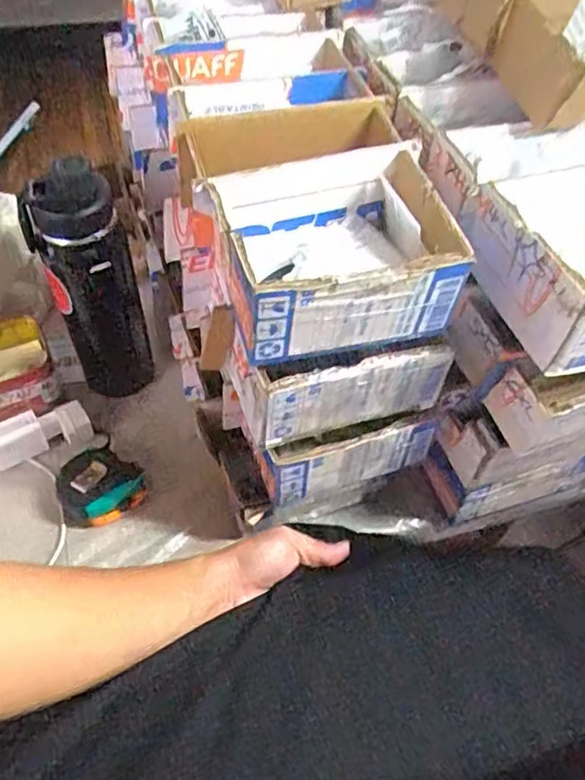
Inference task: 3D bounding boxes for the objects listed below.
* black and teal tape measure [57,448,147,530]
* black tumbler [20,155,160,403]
[{"bbox_3d":[-0.195,0.099,0.635,0.084,0.053,0.073,-16,55,-16],"label":"black and teal tape measure"},{"bbox_3d":[-0.206,-0.096,0.658,0.086,0.287,0.093,2,52,-3],"label":"black tumbler"}]

